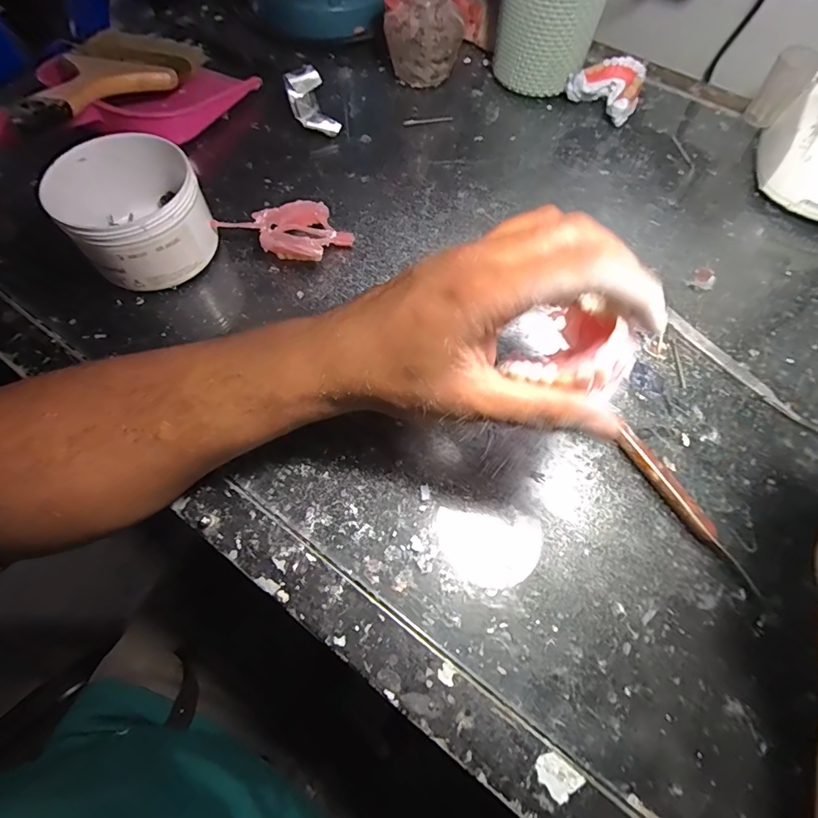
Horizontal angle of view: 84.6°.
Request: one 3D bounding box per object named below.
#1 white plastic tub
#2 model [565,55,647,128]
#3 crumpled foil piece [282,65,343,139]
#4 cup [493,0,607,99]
[{"bbox_3d":[-0.191,-0.137,0.317,0.095,0.067,0.090,1,64,-2],"label":"white plastic tub"},{"bbox_3d":[0.192,-0.309,0.435,0.066,0.036,0.051,39,69,16],"label":"model"},{"bbox_3d":[-0.090,-0.280,0.414,0.035,0.029,0.065,-17,66,-10],"label":"crumpled foil piece"},{"bbox_3d":[0.131,-0.369,0.418,0.093,0.116,0.089,20,65,8],"label":"cup"}]

